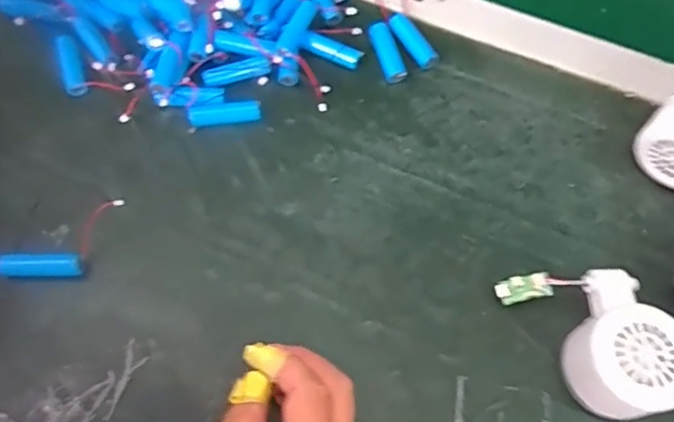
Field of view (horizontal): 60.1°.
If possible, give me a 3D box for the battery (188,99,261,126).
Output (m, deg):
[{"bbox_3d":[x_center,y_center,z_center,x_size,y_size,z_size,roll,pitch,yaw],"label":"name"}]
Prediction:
[{"bbox_3d":[-0.083,-0.072,0.433,0.052,0.014,0.012,-5,66,-4],"label":"battery"}]

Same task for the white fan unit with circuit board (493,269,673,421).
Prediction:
[{"bbox_3d":[0.157,0.072,0.351,0.070,0.051,0.104,-23,67,-11],"label":"white fan unit with circuit board"}]

